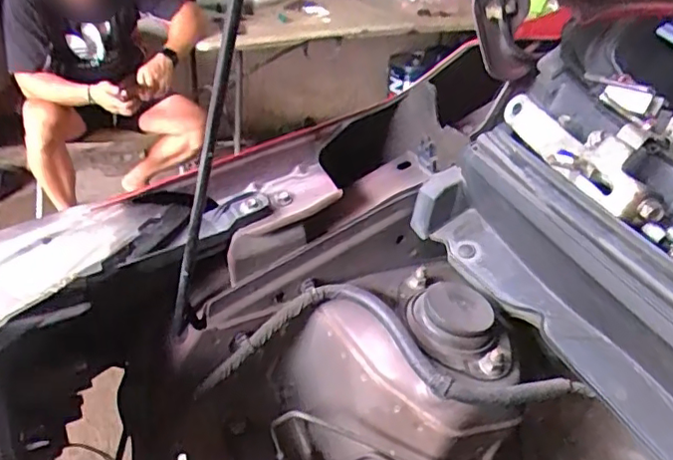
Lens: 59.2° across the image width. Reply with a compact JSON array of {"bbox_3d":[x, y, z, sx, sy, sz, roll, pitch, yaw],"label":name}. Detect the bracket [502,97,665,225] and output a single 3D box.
[{"bbox_3d":[0.170,-0.059,0.417,0.045,0.038,0.149,-4,33,-14],"label":"bracket"}]

